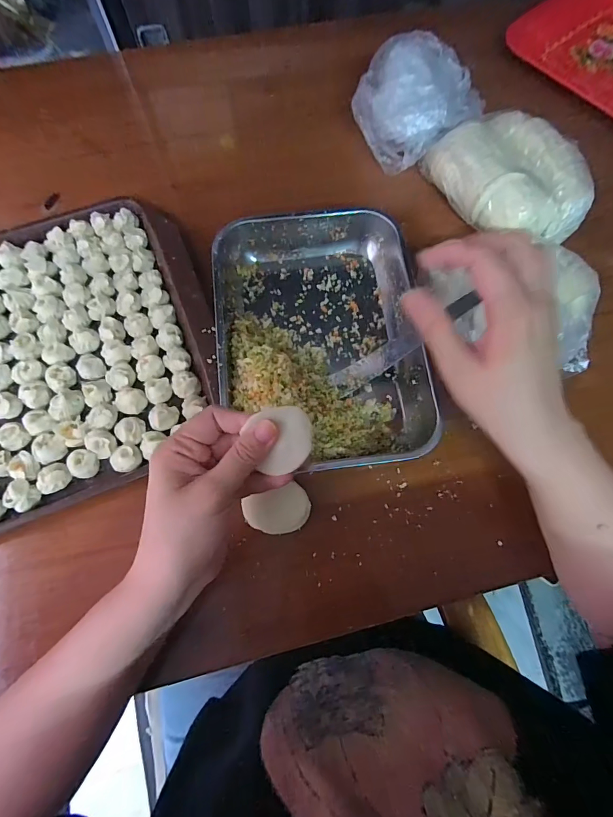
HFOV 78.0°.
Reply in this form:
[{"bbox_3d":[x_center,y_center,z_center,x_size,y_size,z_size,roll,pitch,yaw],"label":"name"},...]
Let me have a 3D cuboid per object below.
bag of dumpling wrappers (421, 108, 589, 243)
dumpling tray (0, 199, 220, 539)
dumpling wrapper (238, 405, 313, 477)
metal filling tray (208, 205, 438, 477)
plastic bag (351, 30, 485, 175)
[{"bbox_3d":[0.215,-0.243,0.408,0.107,0.063,0.158,-27,75,-11],"label":"bag of dumpling wrappers"},{"bbox_3d":[-0.302,-0.032,0.344,0.411,0.034,0.288,-22,74,-9],"label":"dumpling tray"},{"bbox_3d":[-0.015,0.020,0.256,0.040,0.004,0.044,-20,98,-7],"label":"dumpling wrapper"},{"bbox_3d":[0.016,-0.070,0.357,0.190,0.046,0.249,-6,73,-4],"label":"metal filling tray"},{"bbox_3d":[0.127,-0.346,0.427,0.118,0.075,0.113,-30,76,-11],"label":"plastic bag"}]

